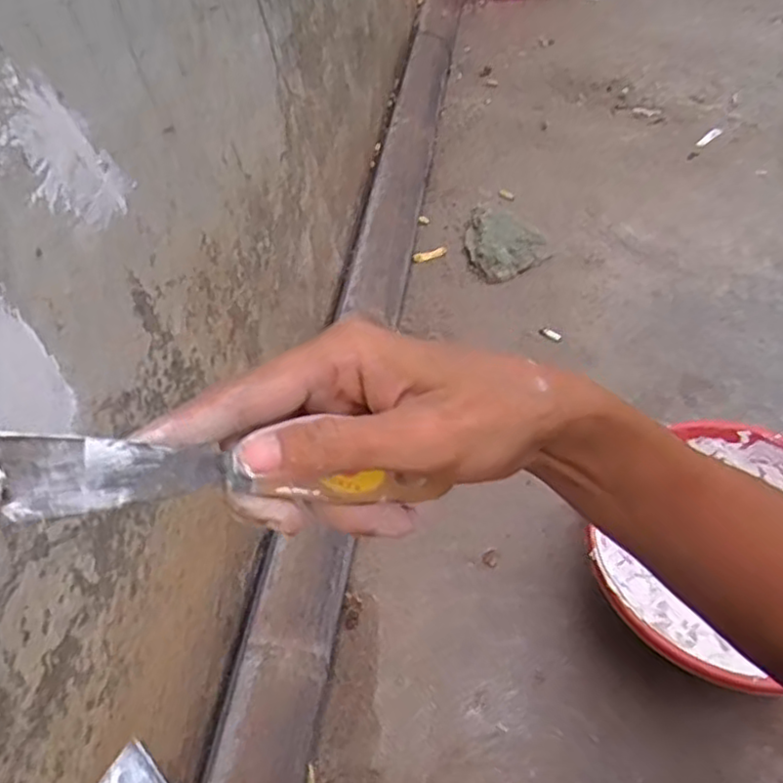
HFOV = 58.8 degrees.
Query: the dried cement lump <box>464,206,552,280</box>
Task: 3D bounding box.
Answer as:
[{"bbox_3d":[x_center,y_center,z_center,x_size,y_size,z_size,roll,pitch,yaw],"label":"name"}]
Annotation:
[{"bbox_3d":[0.151,-0.227,1.033,0.099,0.055,0.133,-32,54,-19],"label":"dried cement lump"}]

